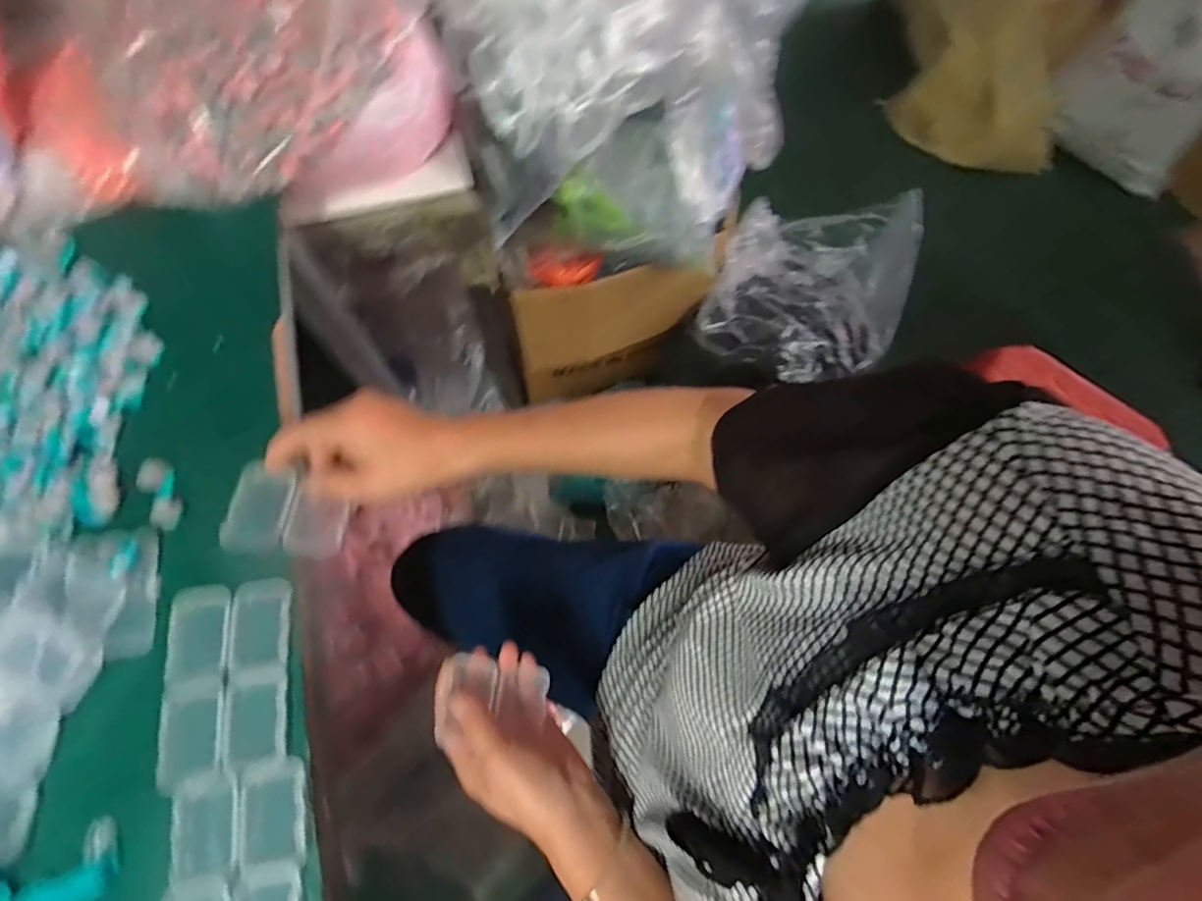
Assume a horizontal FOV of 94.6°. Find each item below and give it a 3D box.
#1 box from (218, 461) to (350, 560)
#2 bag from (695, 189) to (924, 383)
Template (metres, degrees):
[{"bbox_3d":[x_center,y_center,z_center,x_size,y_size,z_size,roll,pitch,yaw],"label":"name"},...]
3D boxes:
[{"bbox_3d":[-0.216,0.043,0.384,0.076,0.016,0.059,8,70,1],"label":"box"},{"bbox_3d":[0.381,-0.302,1.003,0.321,0.139,0.398,23,71,6],"label":"bag"}]

